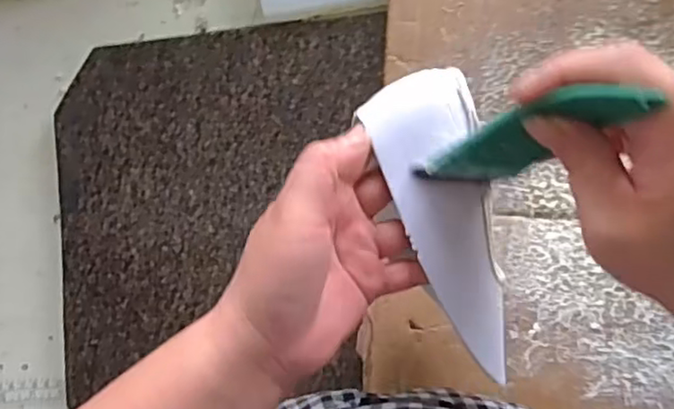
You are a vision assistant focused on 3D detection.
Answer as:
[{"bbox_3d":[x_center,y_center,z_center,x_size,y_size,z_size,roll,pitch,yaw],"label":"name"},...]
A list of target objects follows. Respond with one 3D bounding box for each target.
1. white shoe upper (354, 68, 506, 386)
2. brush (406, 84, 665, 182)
[{"bbox_3d":[0.064,0.014,0.355,0.056,0.030,0.171,-17,94,5],"label":"white shoe upper"},{"bbox_3d":[0.085,-0.030,0.290,0.028,0.130,0.023,-13,84,-30],"label":"brush"}]

